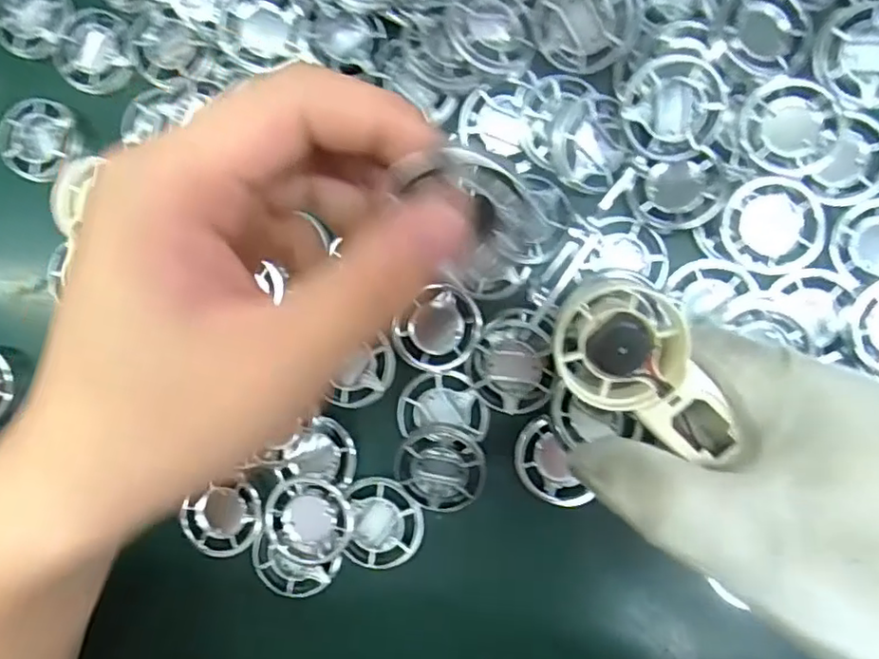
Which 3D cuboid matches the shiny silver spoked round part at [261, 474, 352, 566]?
[{"bbox_3d":[-0.057,0.084,0.275,0.036,0.010,0.037,0,88,7],"label":"shiny silver spoked round part"}]

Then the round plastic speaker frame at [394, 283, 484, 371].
[{"bbox_3d":[0.000,0.000,0.273,0.035,0.004,0.037,0,88,7],"label":"round plastic speaker frame"}]

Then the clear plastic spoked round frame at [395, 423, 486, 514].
[{"bbox_3d":[0.001,0.060,0.269,0.037,0.009,0.038,0,88,7],"label":"clear plastic spoked round frame"}]

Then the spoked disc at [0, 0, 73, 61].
[{"bbox_3d":[-0.203,-0.155,0.309,0.039,0.006,0.039,0,91,2],"label":"spoked disc"}]

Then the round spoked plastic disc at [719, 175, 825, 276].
[{"bbox_3d":[0.133,-0.042,0.251,0.035,0.008,0.038,0,88,7],"label":"round spoked plastic disc"}]

